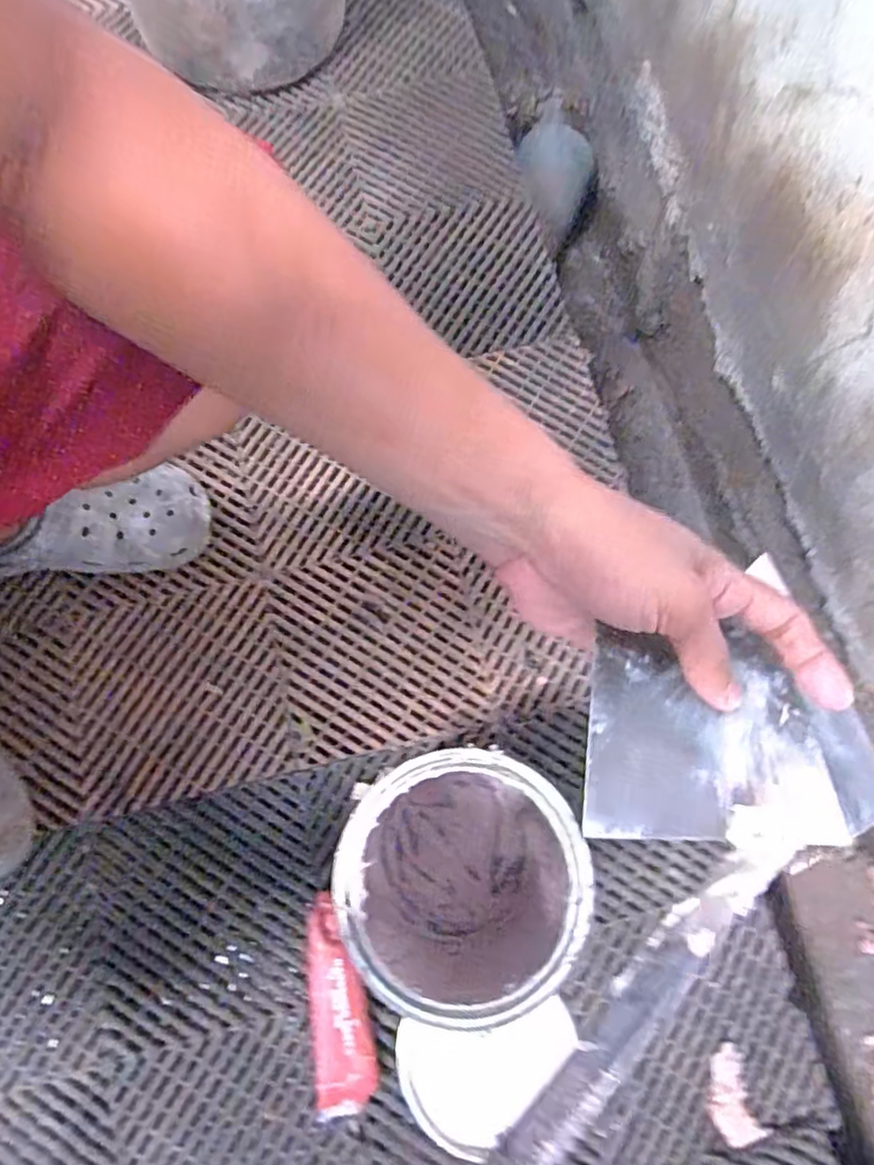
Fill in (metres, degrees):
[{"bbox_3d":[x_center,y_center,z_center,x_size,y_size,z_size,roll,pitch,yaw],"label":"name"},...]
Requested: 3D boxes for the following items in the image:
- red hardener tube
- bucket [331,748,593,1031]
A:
[{"bbox_3d":[-0.084,0.379,0.559,0.053,0.034,0.161,-5,75,-2],"label":"red hardener tube"},{"bbox_3d":[0.018,0.221,0.510,0.168,0.207,0.160,0,75,-1],"label":"bucket"}]

